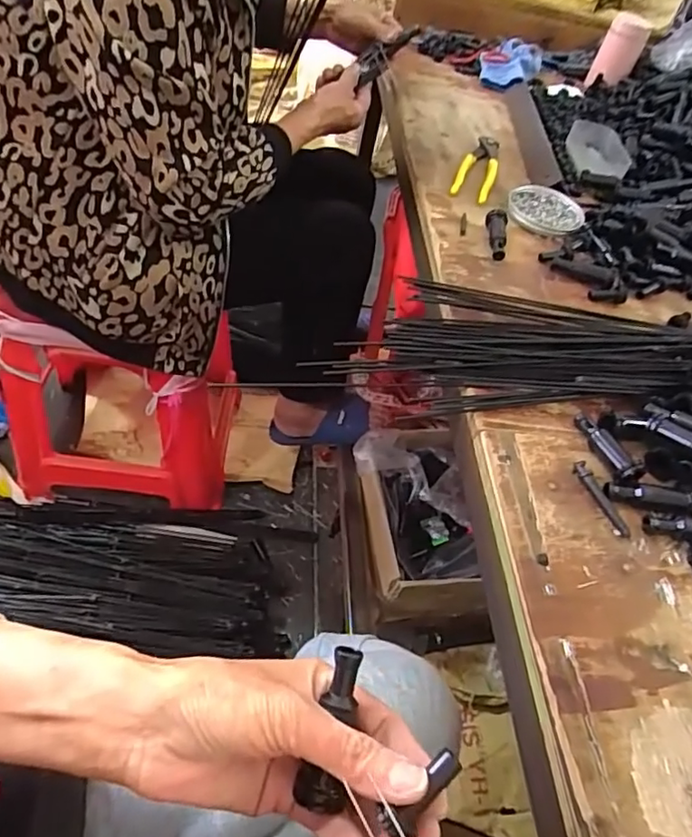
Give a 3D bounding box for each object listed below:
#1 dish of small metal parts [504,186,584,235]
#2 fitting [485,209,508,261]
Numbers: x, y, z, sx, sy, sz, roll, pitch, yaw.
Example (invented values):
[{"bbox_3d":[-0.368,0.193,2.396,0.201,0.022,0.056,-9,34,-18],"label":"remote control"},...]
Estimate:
[{"bbox_3d":[0.240,-0.251,0.701,0.091,0.015,0.091,2,51,-2],"label":"dish of small metal parts"},{"bbox_3d":[0.165,-0.202,0.638,0.022,0.018,0.069,13,49,-3],"label":"fitting"}]

